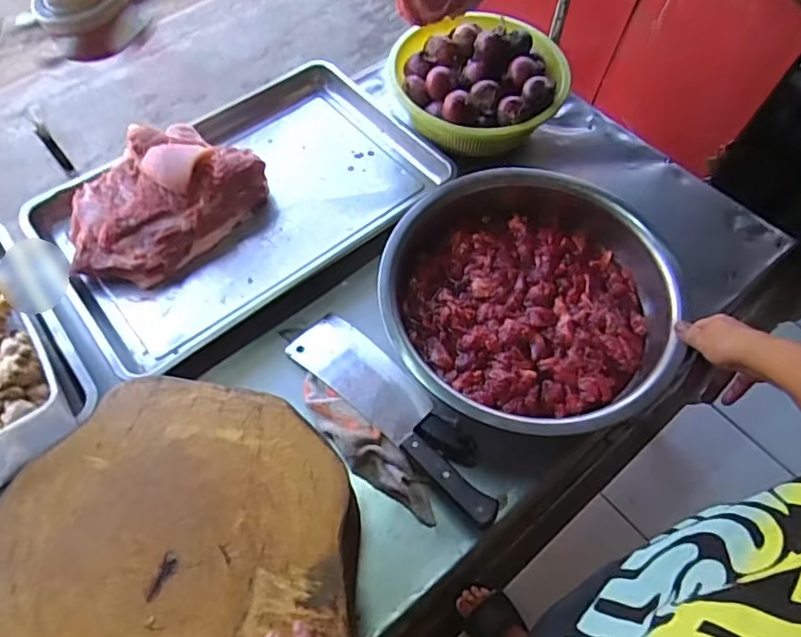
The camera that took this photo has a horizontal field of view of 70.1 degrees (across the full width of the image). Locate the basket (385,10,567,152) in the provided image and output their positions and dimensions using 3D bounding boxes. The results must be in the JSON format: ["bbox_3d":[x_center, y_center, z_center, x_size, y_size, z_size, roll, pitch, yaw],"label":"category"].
[{"bbox_3d":[0.135,-0.400,0.971,0.287,0.119,0.261,-4,61,-5],"label":"basket"}]

